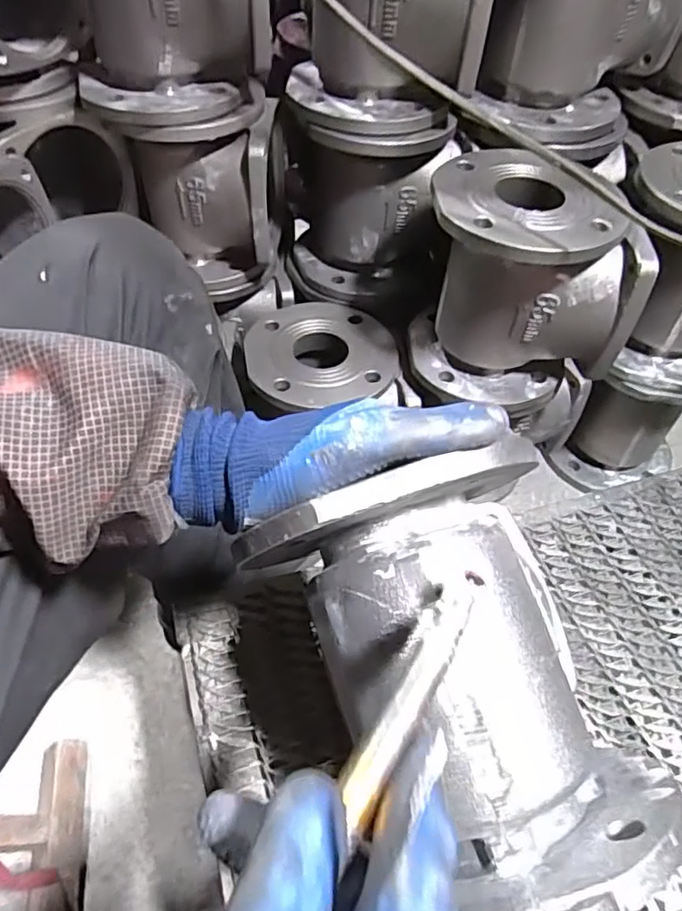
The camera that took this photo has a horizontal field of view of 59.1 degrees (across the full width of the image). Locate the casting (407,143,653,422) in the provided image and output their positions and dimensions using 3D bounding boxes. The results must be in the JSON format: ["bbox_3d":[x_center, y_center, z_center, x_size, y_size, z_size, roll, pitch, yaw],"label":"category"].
[{"bbox_3d":[0.176,-0.171,0.614,0.179,0.196,0.164,-6,51,-6],"label":"casting"}]

